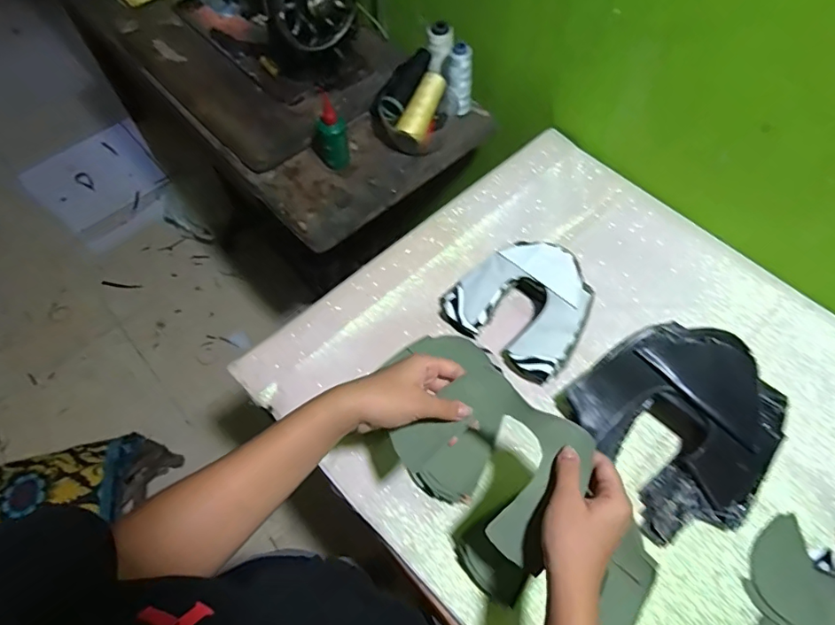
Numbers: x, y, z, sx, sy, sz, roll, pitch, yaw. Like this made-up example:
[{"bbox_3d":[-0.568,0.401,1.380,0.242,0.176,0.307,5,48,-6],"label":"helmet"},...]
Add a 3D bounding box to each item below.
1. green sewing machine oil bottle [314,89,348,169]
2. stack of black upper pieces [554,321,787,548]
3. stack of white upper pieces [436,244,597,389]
[{"bbox_3d":[-0.134,-0.271,0.779,0.051,0.111,0.051,-14,62,-7],"label":"green sewing machine oil bottle"},{"bbox_3d":[0.284,0.113,0.545,0.212,0.094,0.213,-28,64,-14],"label":"stack of black upper pieces"},{"bbox_3d":[0.136,-0.016,0.646,0.166,0.061,0.148,36,67,19],"label":"stack of white upper pieces"}]

